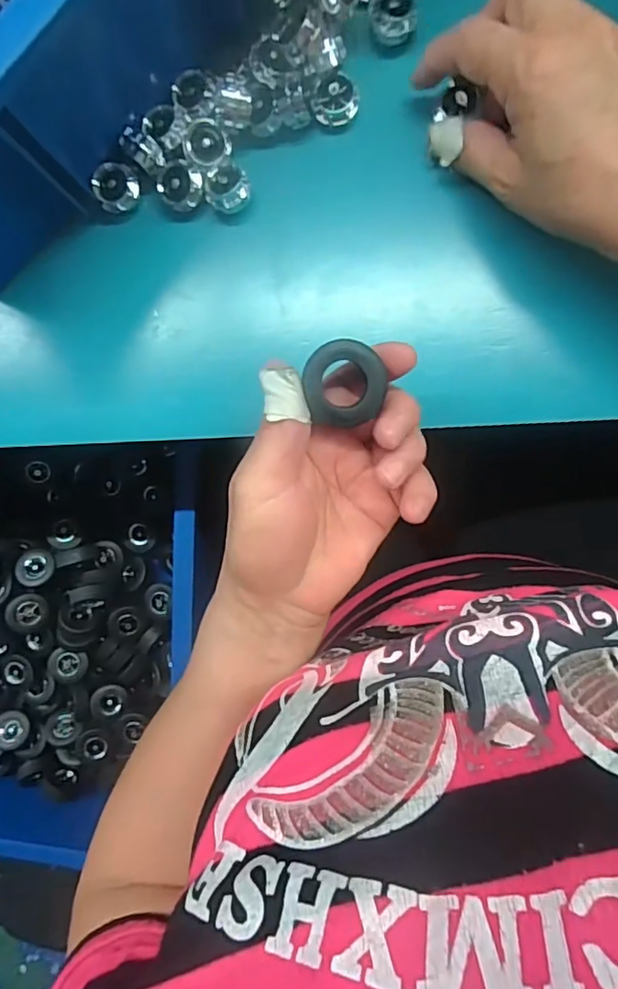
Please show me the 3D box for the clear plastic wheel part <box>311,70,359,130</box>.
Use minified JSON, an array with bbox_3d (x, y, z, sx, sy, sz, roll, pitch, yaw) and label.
[{"bbox_3d":[0.014,-0.212,0.305,0.023,0.015,0.023,0,95,5],"label":"clear plastic wheel part"}]

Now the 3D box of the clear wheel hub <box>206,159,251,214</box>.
[{"bbox_3d":[-0.044,-0.166,0.309,0.024,0.015,0.025,0,95,5],"label":"clear wheel hub"}]

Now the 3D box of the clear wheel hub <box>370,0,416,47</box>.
[{"bbox_3d":[0.045,-0.253,0.298,0.022,0.010,0.024,0,95,5],"label":"clear wheel hub"}]

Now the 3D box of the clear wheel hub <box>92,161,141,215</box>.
[{"bbox_3d":[-0.105,-0.167,0.310,0.022,0.017,0.021,0,95,5],"label":"clear wheel hub"}]

